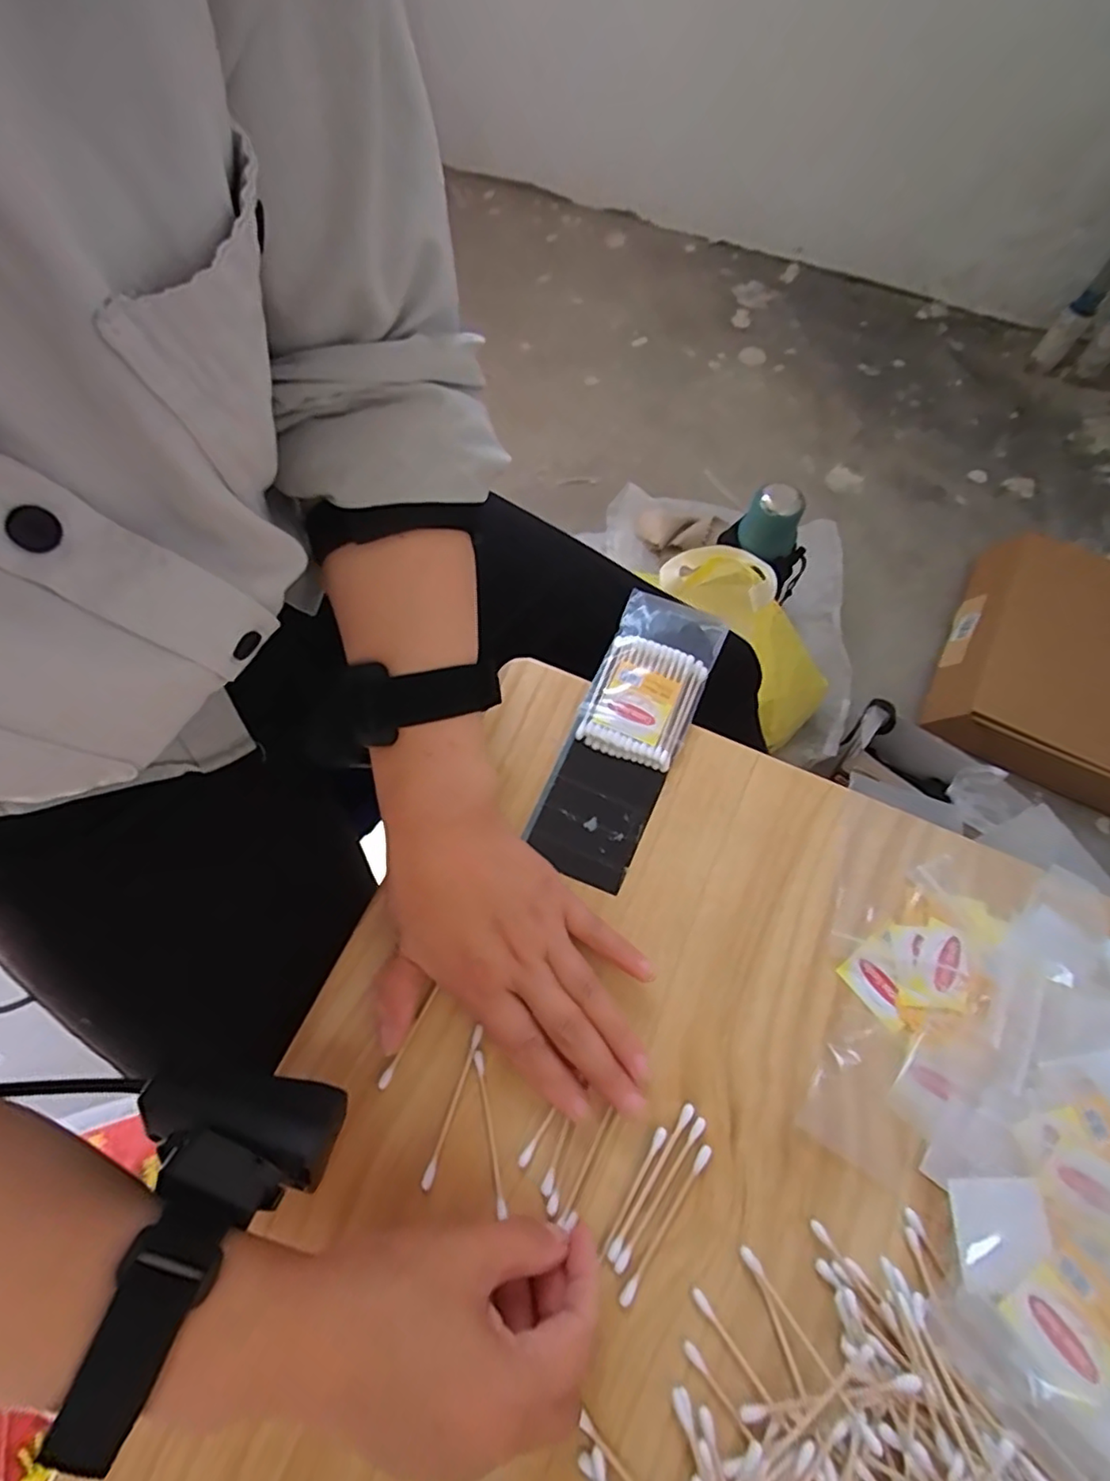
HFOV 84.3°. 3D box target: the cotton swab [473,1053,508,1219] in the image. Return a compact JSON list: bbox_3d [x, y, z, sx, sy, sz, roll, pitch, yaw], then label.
[{"bbox_3d":[-0.031,0.183,0.288,0.005,0.004,0.066,-12,69,-3],"label":"cotton swab"}]

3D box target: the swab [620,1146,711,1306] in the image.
[{"bbox_3d":[0.050,0.217,0.275,0.006,0.004,0.071,34,73,14],"label":"swab"}]

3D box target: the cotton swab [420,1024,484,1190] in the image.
[{"bbox_3d":[-0.049,0.174,0.292,0.005,0.004,0.069,17,70,8],"label":"cotton swab"}]

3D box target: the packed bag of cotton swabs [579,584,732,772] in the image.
[{"bbox_3d":[0.059,-0.040,0.371,0.062,0.008,0.110,22,71,10],"label":"packed bag of cotton swabs"}]

